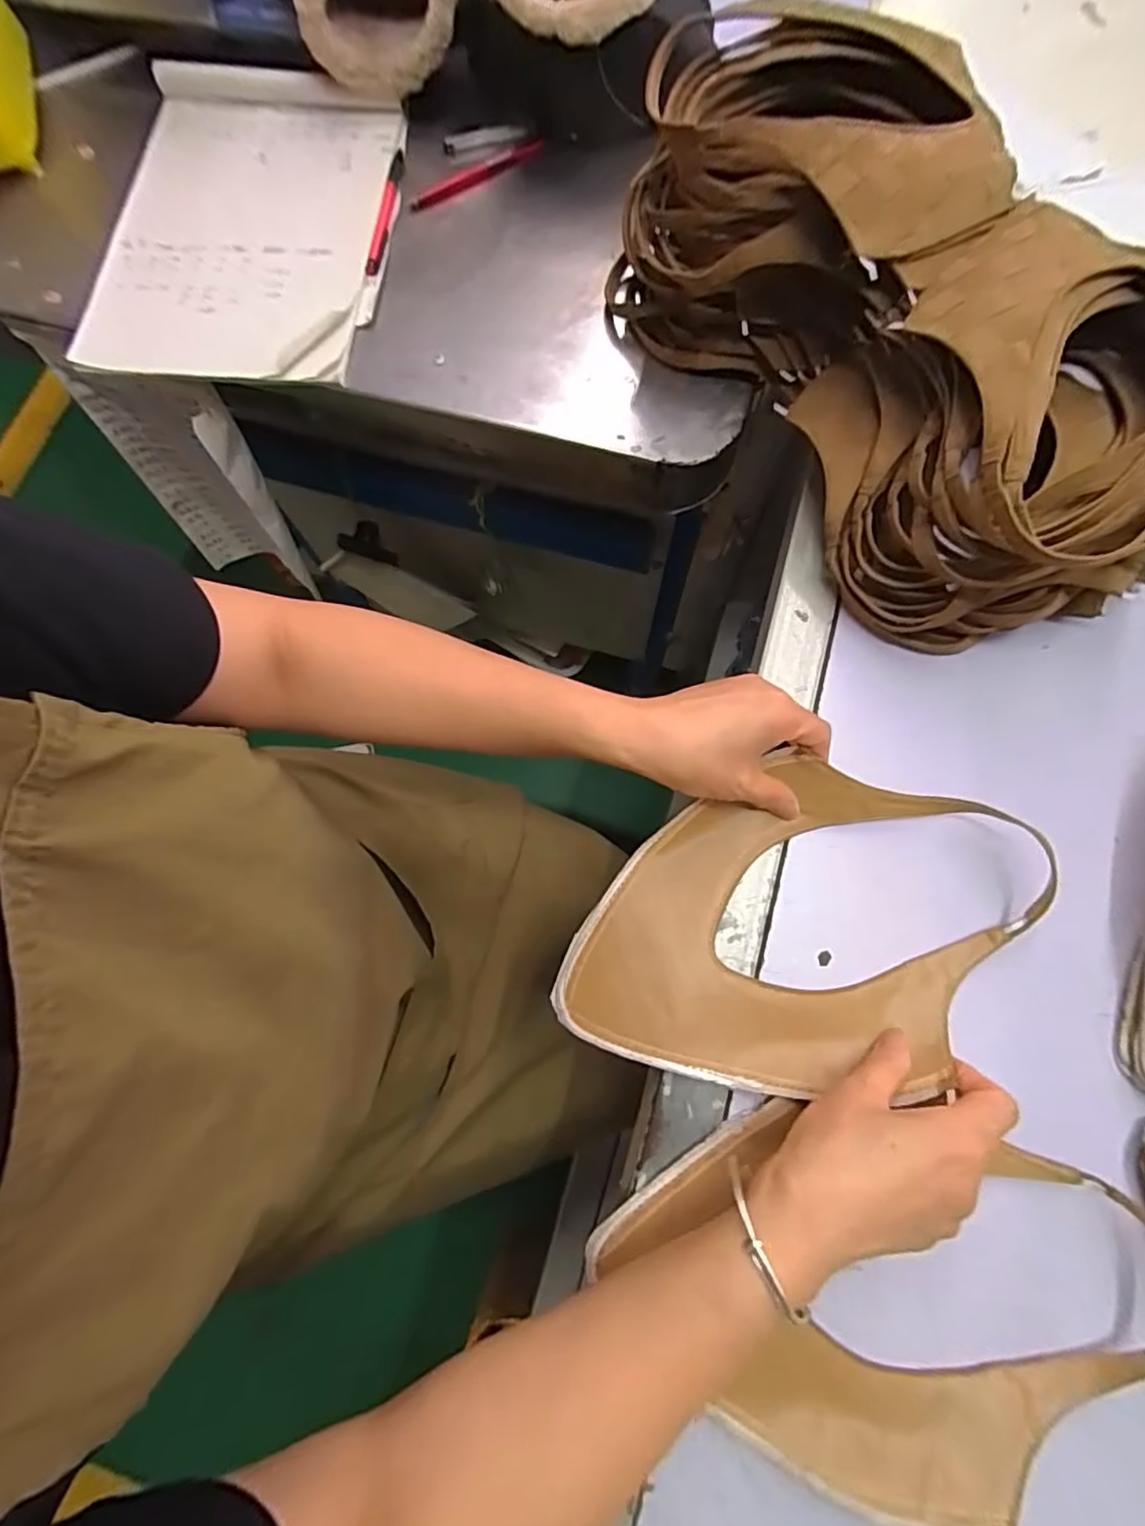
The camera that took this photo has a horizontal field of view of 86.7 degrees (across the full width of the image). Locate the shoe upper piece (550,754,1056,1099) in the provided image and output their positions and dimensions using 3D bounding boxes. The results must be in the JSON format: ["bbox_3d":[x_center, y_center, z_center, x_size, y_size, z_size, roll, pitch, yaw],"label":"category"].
[{"bbox_3d":[0.128,0.094,0.354,0.238,0.027,0.187,15,77,5],"label":"shoe upper piece"}]

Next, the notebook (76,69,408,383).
[{"bbox_3d":[-0.264,-0.434,0.491,0.221,0.025,0.296,5,76,3],"label":"notebook"}]

